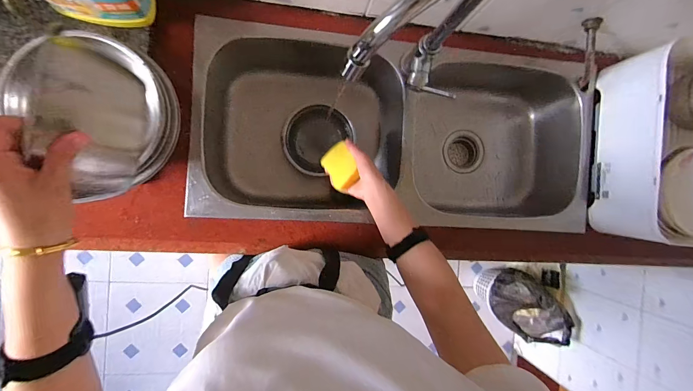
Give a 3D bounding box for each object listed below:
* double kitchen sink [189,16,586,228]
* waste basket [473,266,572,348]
[{"bbox_3d":[0.100,-0.134,0.718,0.810,0.221,0.379,3,91,-9],"label":"double kitchen sink"},{"bbox_3d":[0.695,0.435,1.351,0.270,0.349,0.212,28,87,-8],"label":"waste basket"}]

